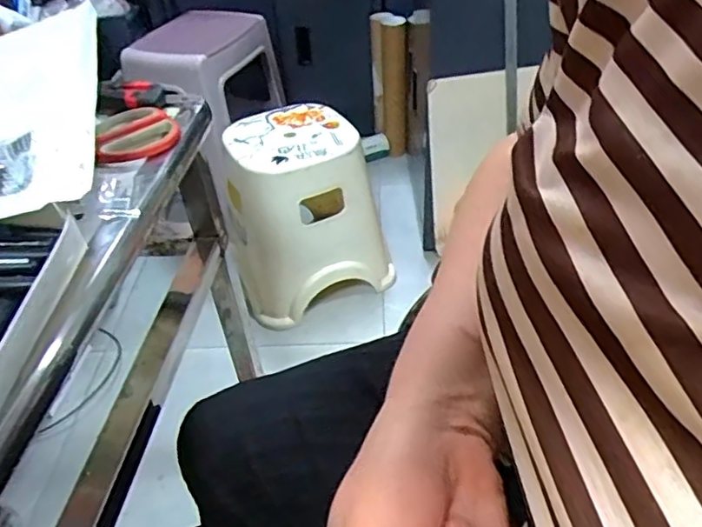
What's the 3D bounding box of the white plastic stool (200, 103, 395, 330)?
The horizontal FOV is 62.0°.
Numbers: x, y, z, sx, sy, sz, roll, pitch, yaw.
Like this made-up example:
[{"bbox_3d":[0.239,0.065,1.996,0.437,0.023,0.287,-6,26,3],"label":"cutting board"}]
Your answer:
[{"bbox_3d":[-0.124,-0.115,1.294,0.321,0.345,0.283,-21,43,-18],"label":"white plastic stool"}]

